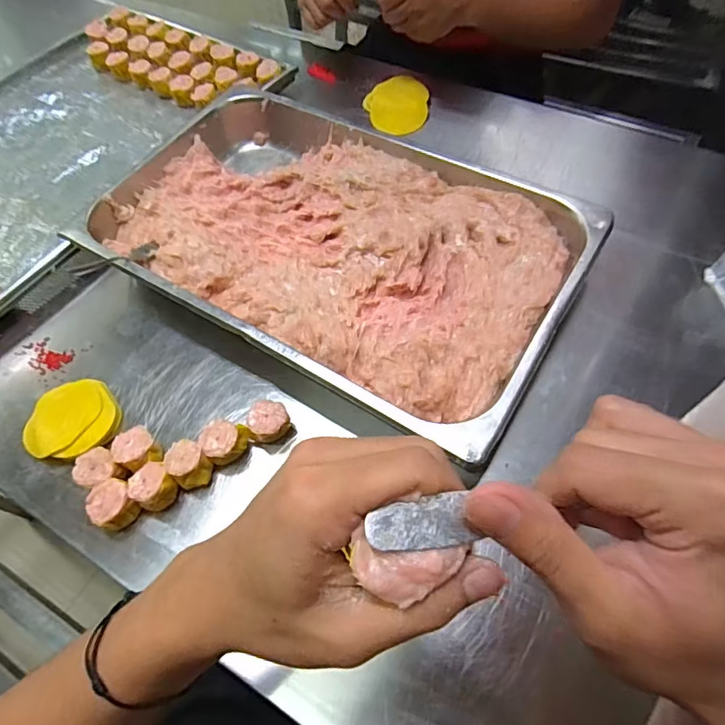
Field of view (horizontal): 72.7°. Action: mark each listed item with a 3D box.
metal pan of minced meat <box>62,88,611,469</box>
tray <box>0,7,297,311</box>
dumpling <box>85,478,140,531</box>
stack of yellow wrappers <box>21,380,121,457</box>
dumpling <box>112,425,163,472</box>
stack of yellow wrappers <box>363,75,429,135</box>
[{"bbox_3d":[-0.036,-0.131,0.558,0.518,0.069,0.320,28,65,19],"label":"metal pan of minced meat"},{"bbox_3d":[-0.453,-0.318,0.714,0.416,0.044,0.586,30,65,20],"label":"tray"},{"bbox_3d":[-0.220,0.127,0.439,0.037,0.033,0.036,39,69,23],"label":"dumpling"},{"bbox_3d":[-0.289,0.056,0.493,0.091,0.023,0.084,2,59,5],"label":"stack of yellow wrappers"},{"bbox_3d":[-0.207,0.085,0.462,0.038,0.034,0.035,35,67,22],"label":"dumpling"},{"bbox_3d":[0.051,-0.384,0.731,0.091,0.025,0.106,5,60,7],"label":"stack of yellow wrappers"}]

